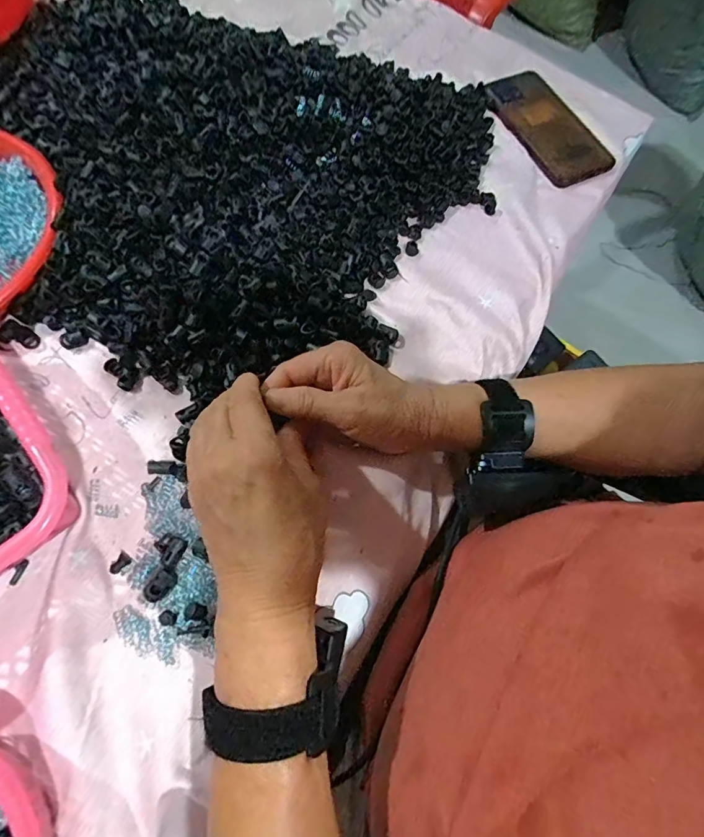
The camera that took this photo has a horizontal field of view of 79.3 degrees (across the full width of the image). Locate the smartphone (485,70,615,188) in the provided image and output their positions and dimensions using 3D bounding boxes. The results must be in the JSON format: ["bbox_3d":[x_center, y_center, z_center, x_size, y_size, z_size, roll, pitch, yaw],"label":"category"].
[{"bbox_3d":[0.221,-0.333,0.480,0.091,0.007,0.161,-28,74,-11],"label":"smartphone"}]

